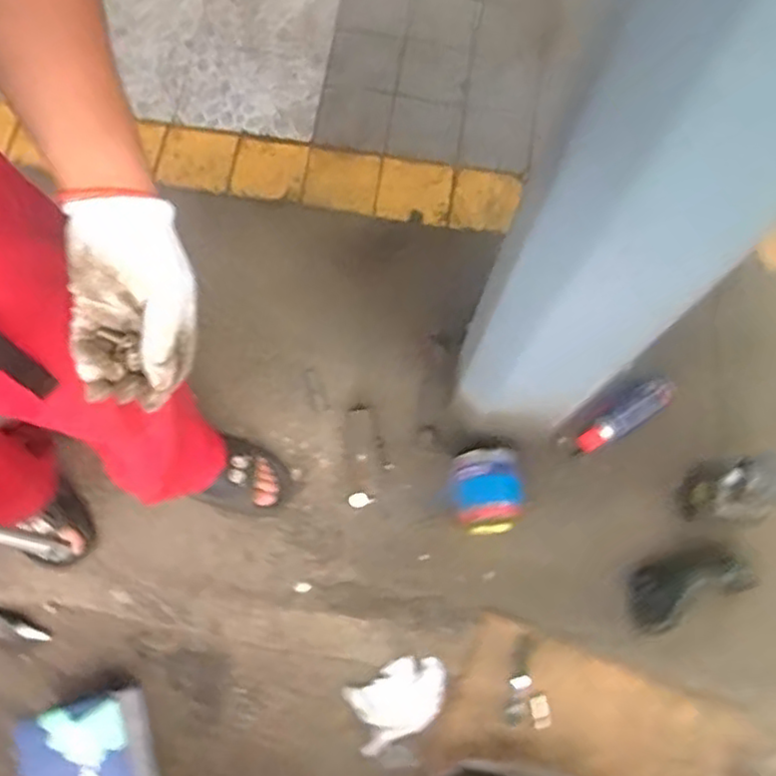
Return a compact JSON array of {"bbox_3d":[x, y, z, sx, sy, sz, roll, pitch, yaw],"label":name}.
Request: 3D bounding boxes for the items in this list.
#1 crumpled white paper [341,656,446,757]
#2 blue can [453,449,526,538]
[{"bbox_3d":[0.018,0.510,1.139,0.164,0.026,0.107,-26,73,-9],"label":"crumpled white paper"},{"bbox_3d":[0.166,0.168,1.158,0.108,0.120,0.143,-14,73,-6],"label":"blue can"}]

